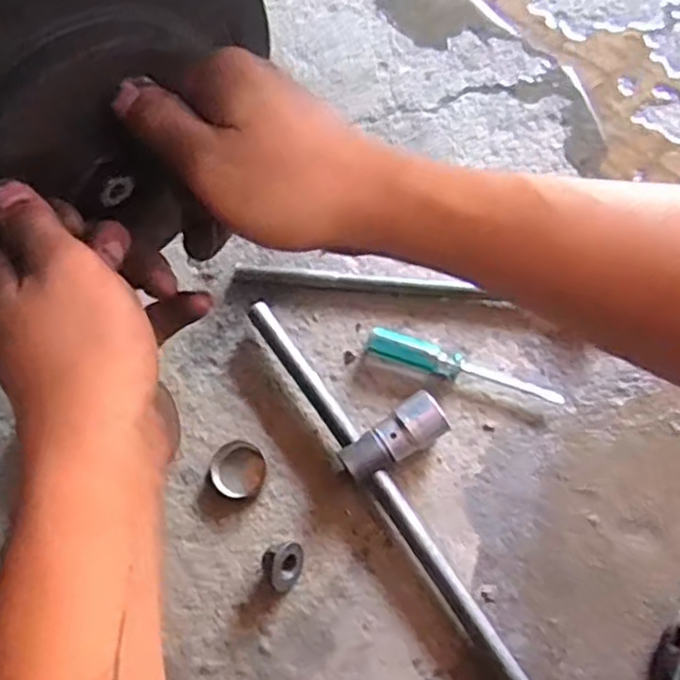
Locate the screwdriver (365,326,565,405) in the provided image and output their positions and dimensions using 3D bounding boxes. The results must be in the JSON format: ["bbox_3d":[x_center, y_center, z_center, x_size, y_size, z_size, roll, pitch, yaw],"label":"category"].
[{"bbox_3d":[0.114,0.027,0.661,0.180,0.020,0.029,22,74,7],"label":"screwdriver"}]

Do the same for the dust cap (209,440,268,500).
[{"bbox_3d":[-0.091,0.117,0.651,0.047,0.010,0.049,0,73,0],"label":"dust cap"}]

